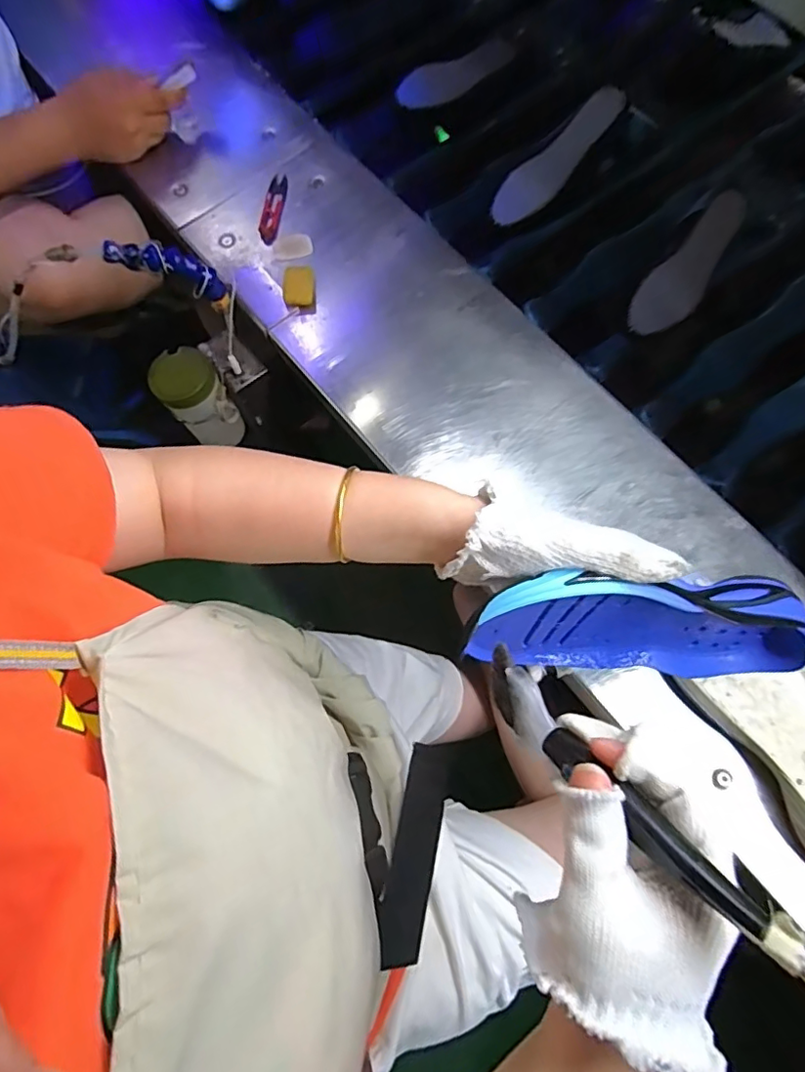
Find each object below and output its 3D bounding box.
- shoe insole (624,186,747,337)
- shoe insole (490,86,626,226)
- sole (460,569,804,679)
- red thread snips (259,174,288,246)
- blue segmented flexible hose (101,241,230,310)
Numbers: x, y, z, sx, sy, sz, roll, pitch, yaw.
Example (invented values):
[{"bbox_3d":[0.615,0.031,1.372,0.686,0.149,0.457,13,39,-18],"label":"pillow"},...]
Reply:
[{"bbox_3d":[0.335,-0.311,0.639,0.062,0.009,0.194,43,87,-11],"label":"shoe insole"},{"bbox_3d":[0.200,-0.477,0.704,0.197,0.007,0.058,-37,90,13],"label":"shoe insole"},{"bbox_3d":[0.150,0.051,0.358,0.227,0.090,0.050,5,49,-12],"label":"sole"},{"bbox_3d":[-0.159,-0.405,0.681,0.023,0.005,0.107,9,76,-2],"label":"red thread snips"},{"bbox_3d":[-0.242,-0.283,0.592,0.049,0.136,0.027,-28,68,36],"label":"blue segmented flexible hose"}]

